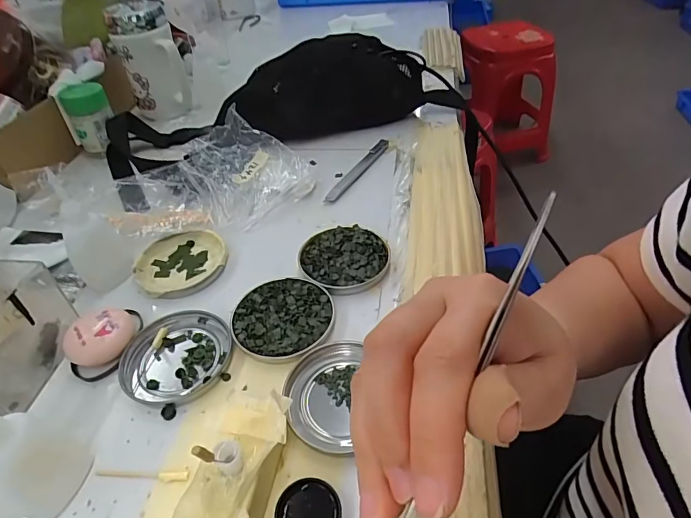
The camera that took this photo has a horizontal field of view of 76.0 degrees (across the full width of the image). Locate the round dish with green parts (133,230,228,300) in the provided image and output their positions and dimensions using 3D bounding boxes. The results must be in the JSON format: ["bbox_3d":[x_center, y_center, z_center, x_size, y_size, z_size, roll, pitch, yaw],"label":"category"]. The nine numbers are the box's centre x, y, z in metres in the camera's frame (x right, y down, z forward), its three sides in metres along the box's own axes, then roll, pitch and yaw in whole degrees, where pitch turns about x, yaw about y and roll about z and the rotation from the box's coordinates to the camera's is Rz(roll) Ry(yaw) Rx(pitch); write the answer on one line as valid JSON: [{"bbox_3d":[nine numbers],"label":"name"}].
[{"bbox_3d":[-0.149,0.003,0.402,0.079,0.013,0.073,-3,43,2],"label":"round dish with green parts"}]

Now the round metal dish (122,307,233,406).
[{"bbox_3d":[-0.125,0.071,0.328,0.073,0.010,0.076,-3,43,2],"label":"round metal dish"}]

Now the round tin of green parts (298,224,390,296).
[{"bbox_3d":[-0.001,-0.001,0.387,0.077,0.011,0.074,-3,43,2],"label":"round tin of green parts"}]

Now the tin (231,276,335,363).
[{"bbox_3d":[-0.049,0.046,0.345,0.075,0.009,0.078,-3,43,2],"label":"tin"}]

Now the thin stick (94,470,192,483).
[{"bbox_3d":[-0.125,0.131,0.269,0.059,0.004,0.007,-1,44,5],"label":"thin stick"}]

